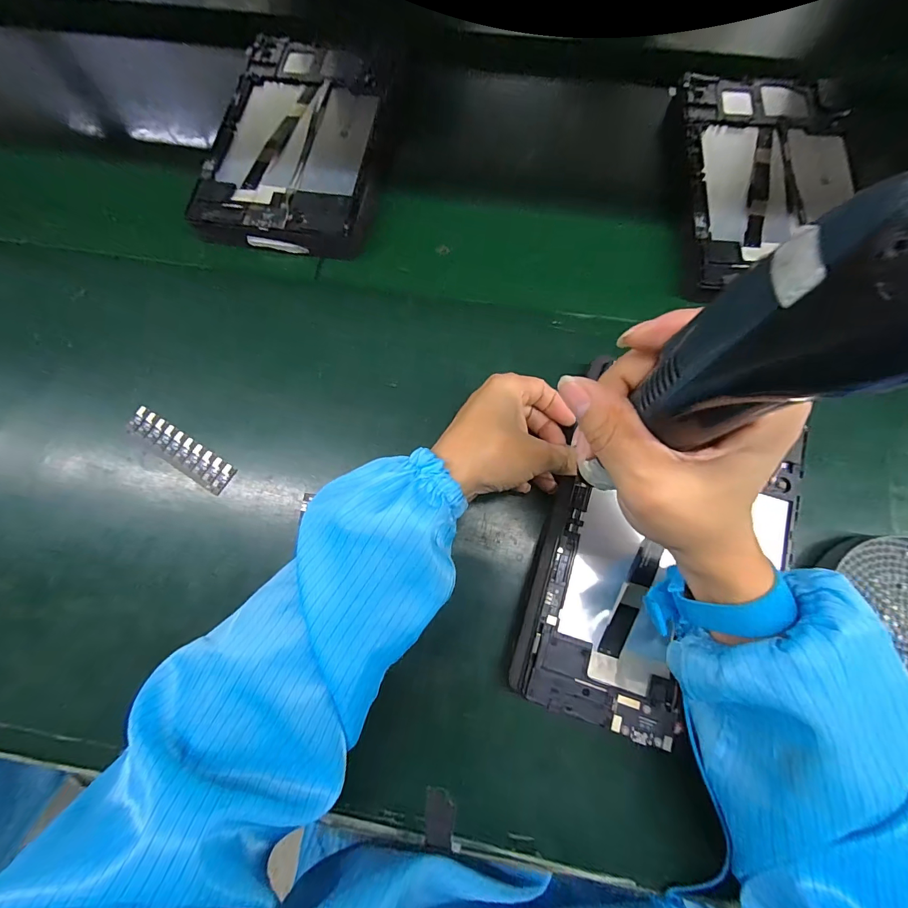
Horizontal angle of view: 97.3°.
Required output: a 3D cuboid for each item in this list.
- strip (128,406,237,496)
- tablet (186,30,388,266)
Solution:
[{"bbox_3d":[-0.211,-0.003,0.309,0.092,0.004,0.024,31,77,9],"label":"strip"},{"bbox_3d":[-0.143,-0.293,0.369,0.147,0.019,0.237,7,79,3],"label":"tablet"}]

